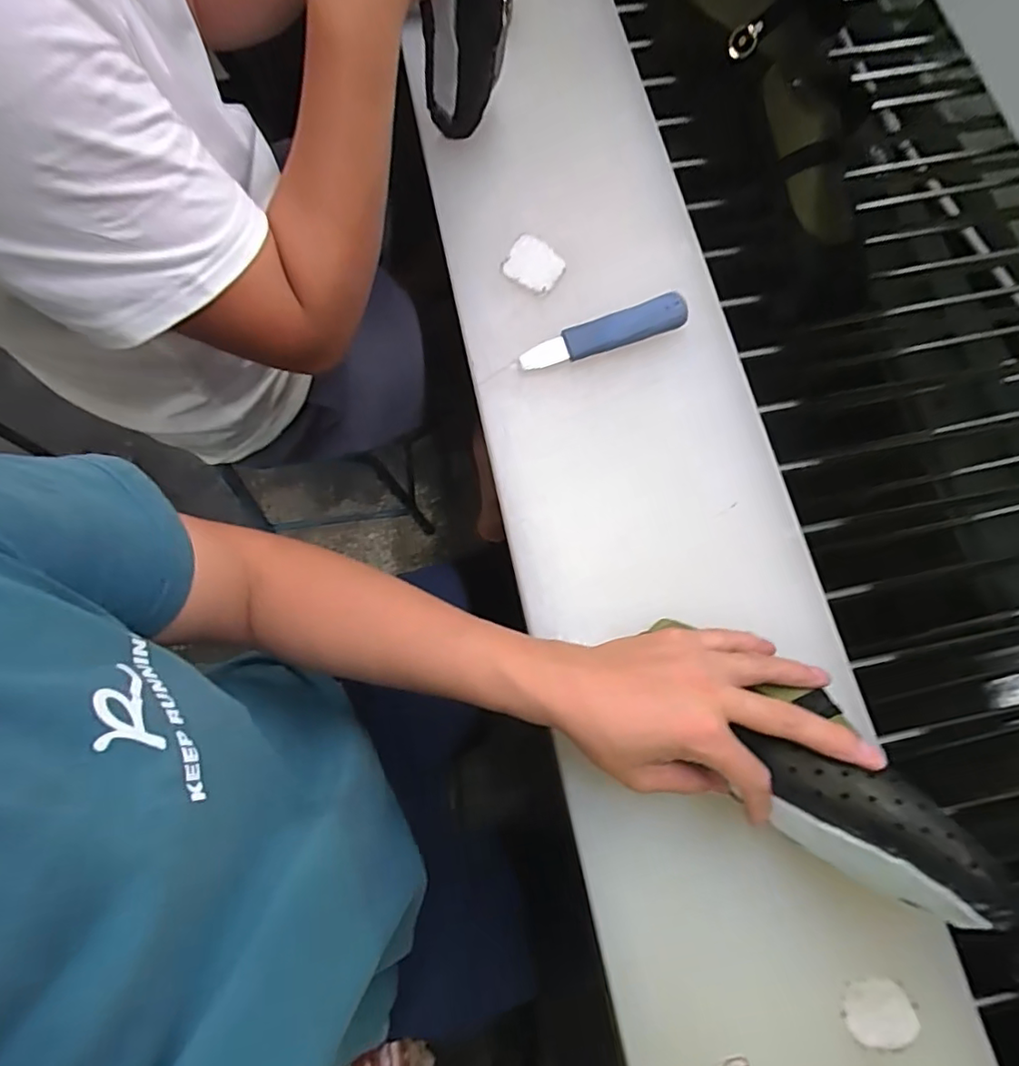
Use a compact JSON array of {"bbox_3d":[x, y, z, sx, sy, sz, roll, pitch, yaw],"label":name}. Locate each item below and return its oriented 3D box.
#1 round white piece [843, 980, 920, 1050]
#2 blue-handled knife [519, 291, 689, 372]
[{"bbox_3d":[0.250,0.324,0.391,0.049,0.004,0.038,4,73,0],"label":"round white piece"},{"bbox_3d":[0.086,-0.177,0.521,0.156,0.015,0.028,-20,74,-7],"label":"blue-handled knife"}]

